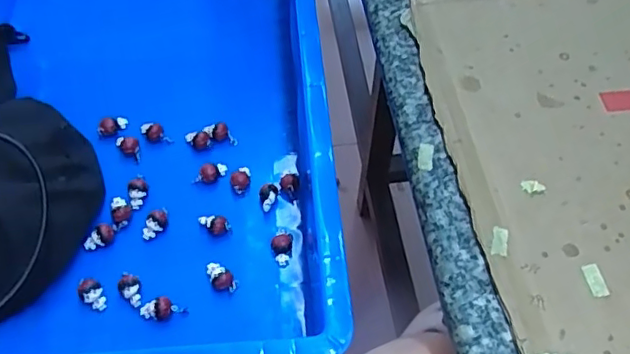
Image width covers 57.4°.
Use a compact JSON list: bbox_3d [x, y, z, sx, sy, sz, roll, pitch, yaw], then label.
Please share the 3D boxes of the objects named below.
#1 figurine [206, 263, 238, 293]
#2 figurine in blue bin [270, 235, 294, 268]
[{"bbox_3d":[-0.085,0.092,0.527,0.021,0.017,0.029,-26,60,-16],"label":"figurine"},{"bbox_3d":[-0.032,0.067,0.544,0.019,0.016,0.031,2,56,1],"label":"figurine in blue bin"}]

